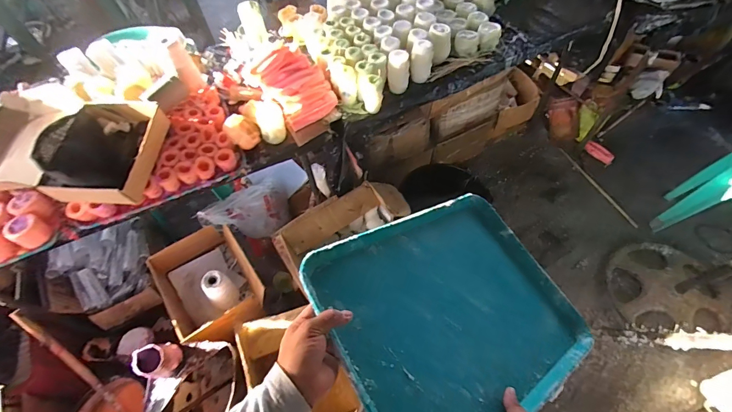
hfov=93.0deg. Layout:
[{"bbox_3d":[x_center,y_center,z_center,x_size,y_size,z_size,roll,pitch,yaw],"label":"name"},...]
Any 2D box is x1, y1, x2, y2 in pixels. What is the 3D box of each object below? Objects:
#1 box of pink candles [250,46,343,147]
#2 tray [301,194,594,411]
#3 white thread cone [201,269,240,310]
[{"bbox_3d":[-0.200,-0.341,1.038,0.186,0.047,0.274,-35,94,-13],"label":"box of pink candles"},{"bbox_3d":[0.146,0.164,0.559,0.428,0.030,0.339,-17,64,-35],"label":"tray"},{"bbox_3d":[-0.508,0.302,1.239,0.080,0.193,0.102,29,64,19],"label":"white thread cone"}]

